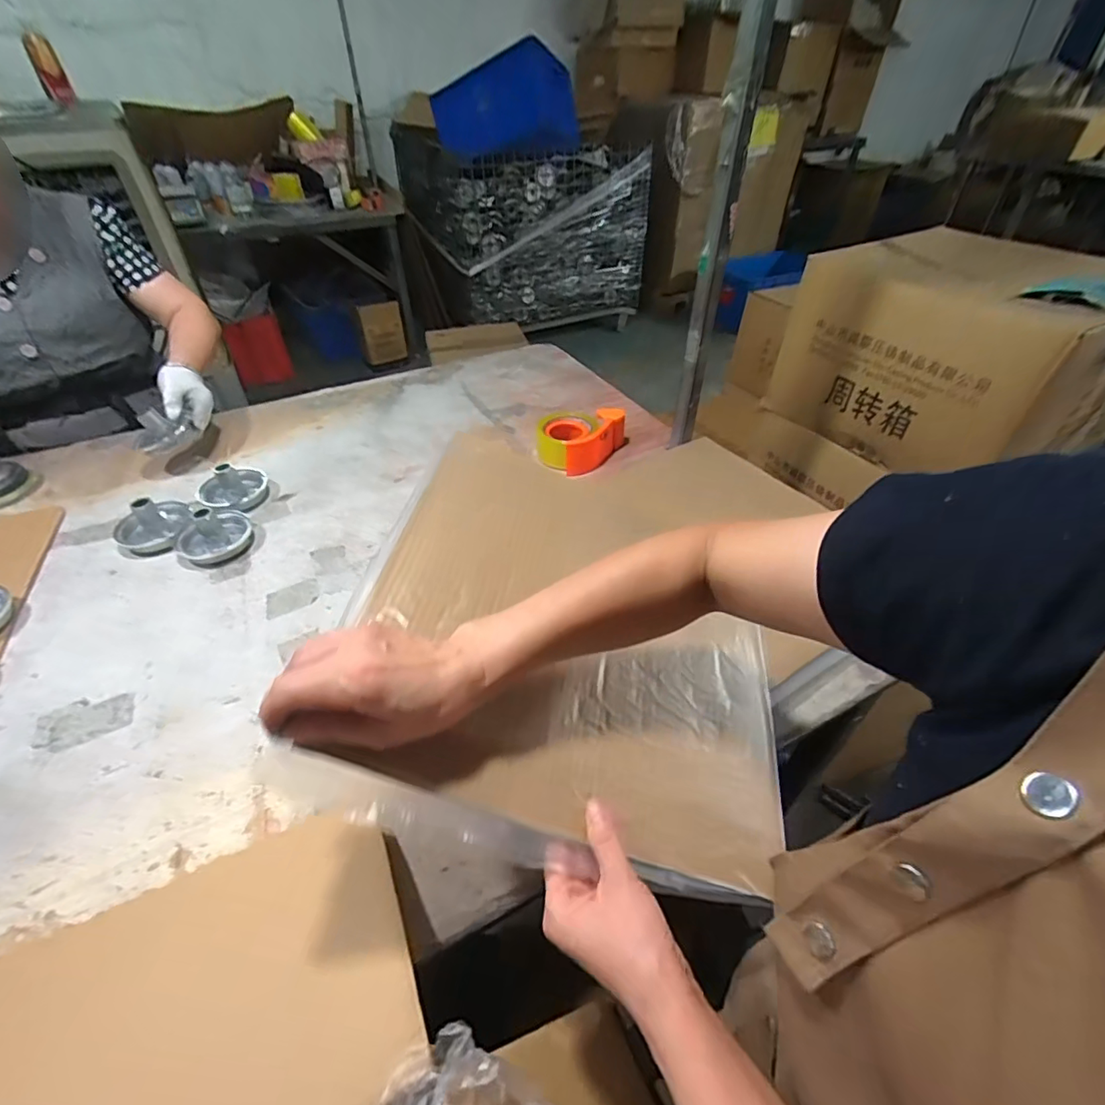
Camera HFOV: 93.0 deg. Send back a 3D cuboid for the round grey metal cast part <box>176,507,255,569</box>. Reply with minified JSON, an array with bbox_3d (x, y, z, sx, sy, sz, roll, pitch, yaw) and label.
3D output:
[{"bbox_3d":[-0.459,-0.034,0.704,0.088,0.058,0.089,0,44,0],"label":"round grey metal cast part"}]

